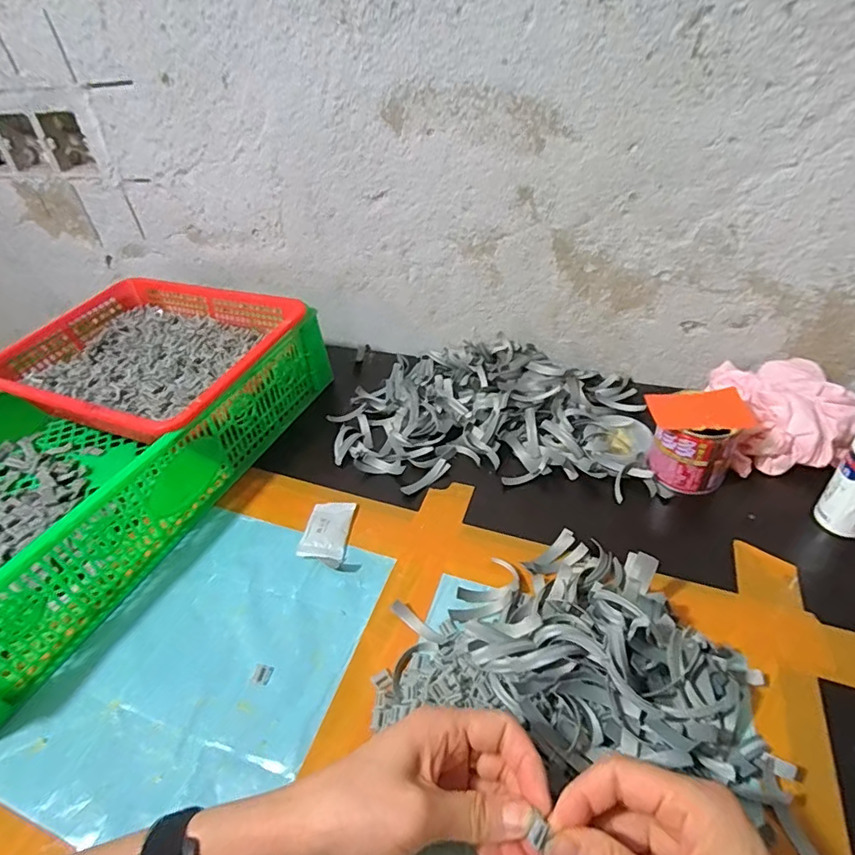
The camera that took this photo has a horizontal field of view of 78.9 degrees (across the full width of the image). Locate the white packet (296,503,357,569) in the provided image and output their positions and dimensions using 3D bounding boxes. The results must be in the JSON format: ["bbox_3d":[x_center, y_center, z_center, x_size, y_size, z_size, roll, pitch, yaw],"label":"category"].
[{"bbox_3d":[-0.090,0.094,0.467,0.039,0.011,0.069,-1,40,7],"label":"white packet"}]

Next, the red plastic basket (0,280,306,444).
[{"bbox_3d":[-0.303,-0.076,0.584,0.292,0.068,0.234,13,43,22],"label":"red plastic basket"}]

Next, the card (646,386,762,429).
[{"bbox_3d":[0.237,-0.014,0.450,0.080,0.005,0.047,-4,45,1],"label":"card"}]

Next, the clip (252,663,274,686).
[{"bbox_3d":[-0.119,0.179,0.375,0.013,0.004,0.014,5,41,14],"label":"clip"}]

